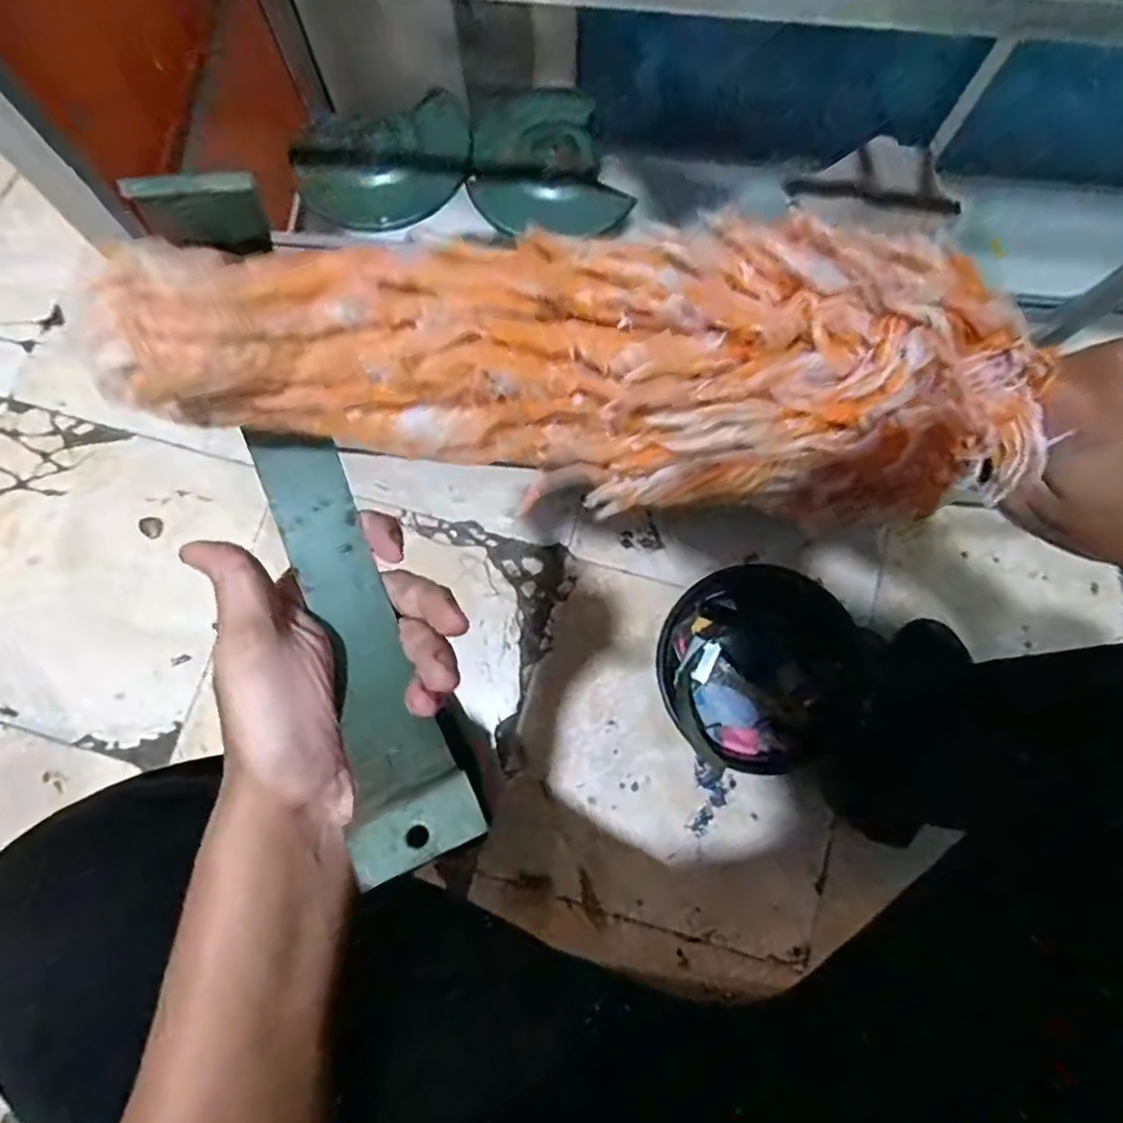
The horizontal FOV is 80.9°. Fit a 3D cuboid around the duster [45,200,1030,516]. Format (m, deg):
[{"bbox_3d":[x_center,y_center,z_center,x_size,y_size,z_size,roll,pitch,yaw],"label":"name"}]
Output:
[{"bbox_3d":[0.015,-0.069,0.236,0.315,0.055,0.091,1,79,-6],"label":"duster"}]

